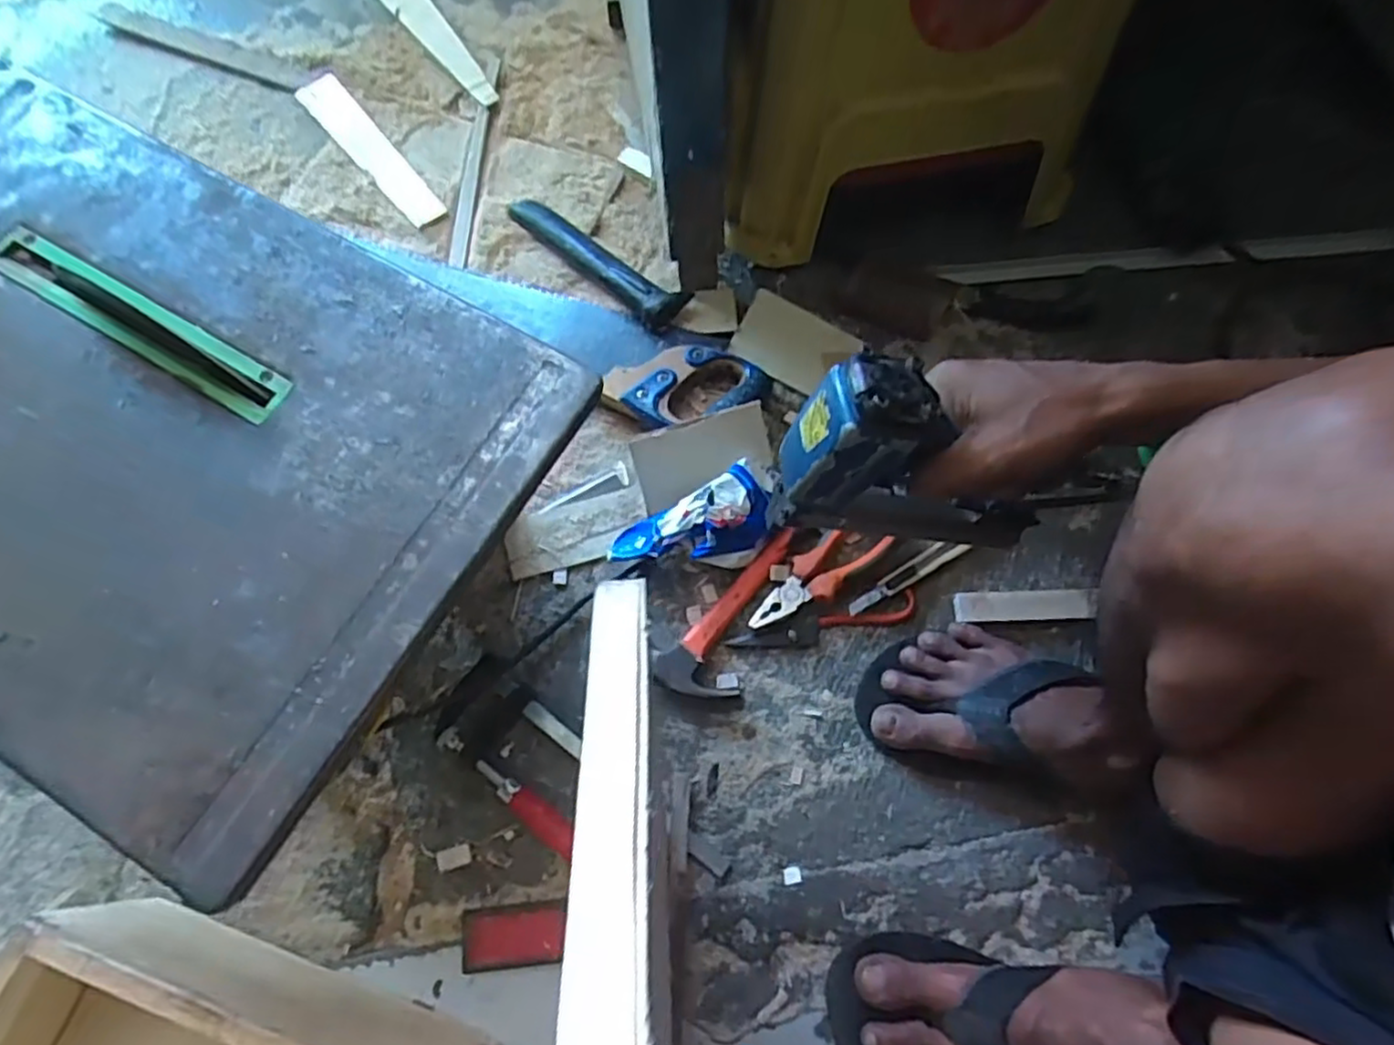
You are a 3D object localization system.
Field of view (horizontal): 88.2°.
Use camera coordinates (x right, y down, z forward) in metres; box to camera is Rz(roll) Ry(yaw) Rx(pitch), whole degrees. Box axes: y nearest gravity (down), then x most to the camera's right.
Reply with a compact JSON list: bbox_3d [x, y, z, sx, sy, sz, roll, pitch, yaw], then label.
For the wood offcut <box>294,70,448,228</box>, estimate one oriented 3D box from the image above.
[{"bbox_3d":[-0.348,-0.400,0.769,0.043,0.017,0.245,-39,75,-13],"label":"wood offcut"}]

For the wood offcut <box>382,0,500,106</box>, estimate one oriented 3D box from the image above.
[{"bbox_3d":[-0.322,-0.585,0.848,0.047,0.013,0.301,-32,73,-11],"label":"wood offcut"}]

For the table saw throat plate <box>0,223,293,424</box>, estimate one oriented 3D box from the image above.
[{"bbox_3d":[-0.344,-0.125,0.439,0.230,0.004,0.034,29,73,10],"label":"table saw throat plate"}]

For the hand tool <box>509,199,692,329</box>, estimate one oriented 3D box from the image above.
[{"bbox_3d":[-0.104,-0.270,0.721,0.212,0.022,0.046,38,74,13],"label":"hand tool"}]

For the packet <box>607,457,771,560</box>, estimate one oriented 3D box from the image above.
[{"bbox_3d":[0.008,0.003,0.617,0.164,0.040,0.067,-28,72,-10],"label":"packet"}]

